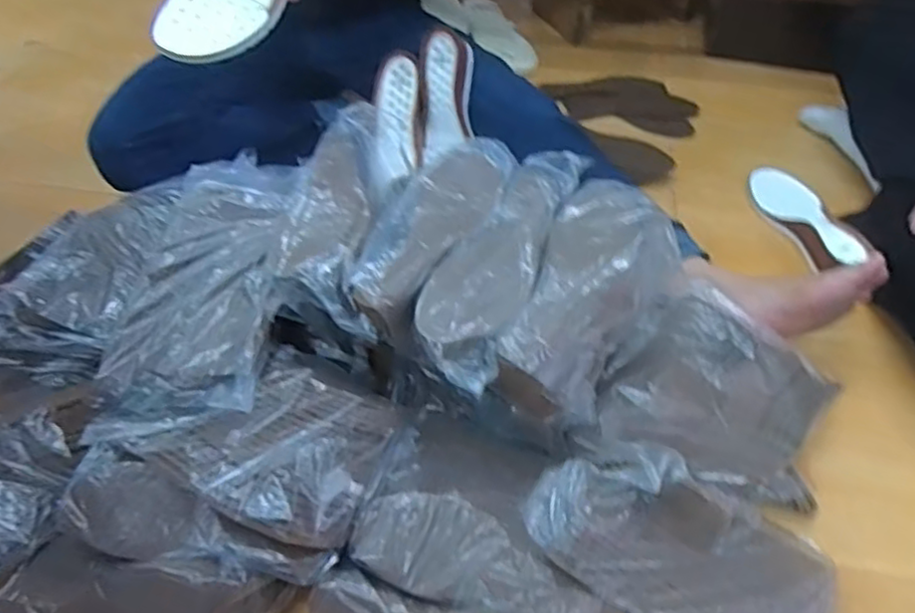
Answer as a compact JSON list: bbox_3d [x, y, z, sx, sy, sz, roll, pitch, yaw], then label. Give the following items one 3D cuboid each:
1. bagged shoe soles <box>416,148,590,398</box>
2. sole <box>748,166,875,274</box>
[{"bbox_3d":[0.040,-0.049,0.618,0.084,0.044,0.272,20,51,15],"label":"bagged shoe soles"},{"bbox_3d":[0.501,-0.130,0.958,0.103,0.052,0.248,-8,49,-9],"label":"sole"}]

